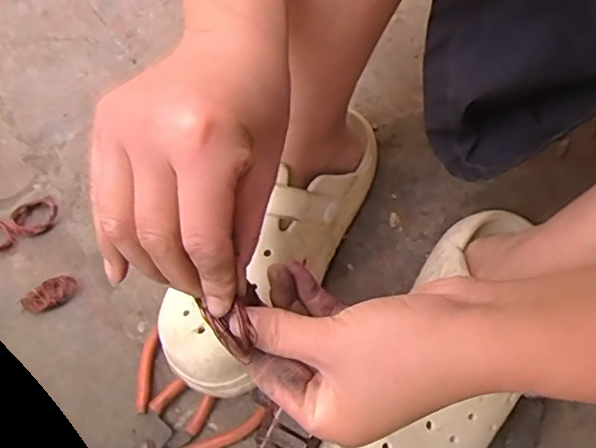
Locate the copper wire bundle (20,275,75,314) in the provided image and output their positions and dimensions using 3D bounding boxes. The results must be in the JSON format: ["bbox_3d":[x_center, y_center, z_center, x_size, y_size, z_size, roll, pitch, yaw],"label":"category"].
[{"bbox_3d":[-0.203,0.057,0.463,0.043,0.004,0.021,-36,76,-11],"label":"copper wire bundle"}]

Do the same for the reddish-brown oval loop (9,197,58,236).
[{"bbox_3d":[-0.222,-0.005,0.480,0.039,0.008,0.029,-30,75,-10],"label":"reddish-brown oval loop"}]

